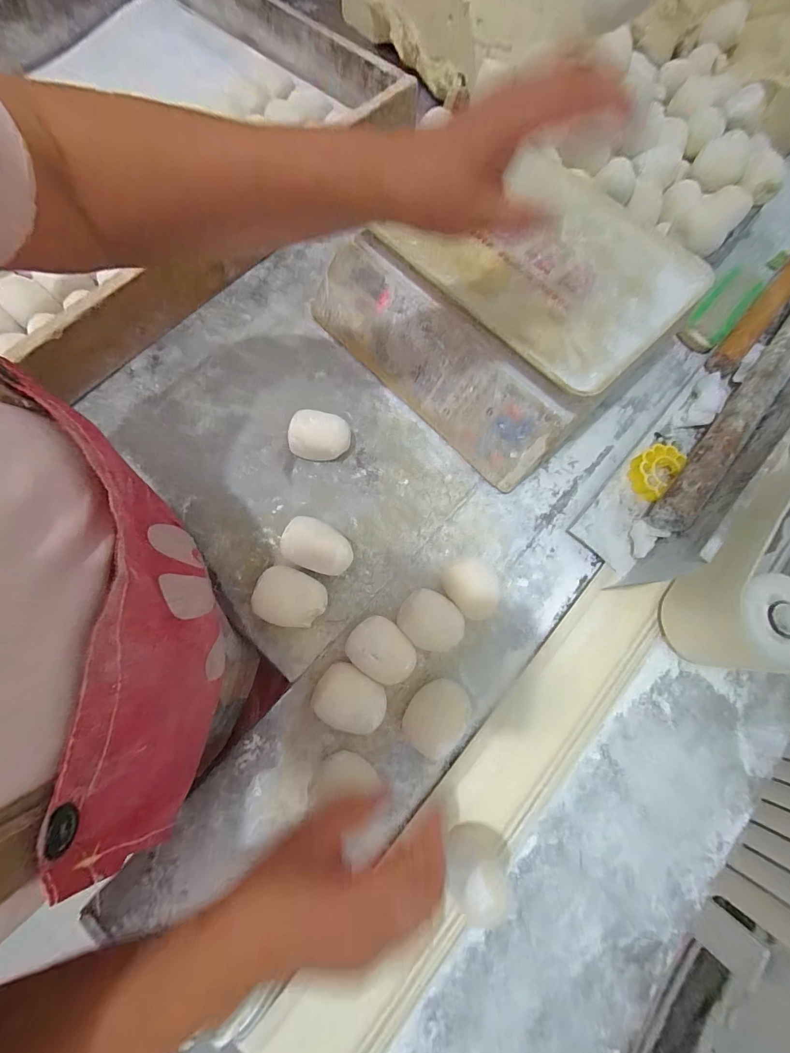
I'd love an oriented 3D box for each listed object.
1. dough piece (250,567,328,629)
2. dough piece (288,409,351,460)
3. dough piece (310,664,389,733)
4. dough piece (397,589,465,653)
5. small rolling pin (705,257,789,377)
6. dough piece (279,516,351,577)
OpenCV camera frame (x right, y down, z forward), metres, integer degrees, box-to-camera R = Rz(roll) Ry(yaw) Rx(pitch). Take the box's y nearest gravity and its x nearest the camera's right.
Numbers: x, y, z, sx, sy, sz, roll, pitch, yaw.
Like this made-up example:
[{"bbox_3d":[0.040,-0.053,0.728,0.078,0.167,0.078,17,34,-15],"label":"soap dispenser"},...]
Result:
[{"bbox_3d":[-0.099,0.071,0.375,0.064,0.040,0.052,18,74,3],"label":"dough piece"},{"bbox_3d":[-0.083,-0.101,0.427,0.065,0.043,0.044,-6,74,-4],"label":"dough piece"},{"bbox_3d":[-0.040,0.157,0.350,0.062,0.044,0.049,34,76,8],"label":"dough piece"},{"bbox_3d":[0.034,0.090,0.376,0.064,0.039,0.054,44,77,10],"label":"dough piece"},{"bbox_3d":[0.497,-0.298,0.511,0.033,0.038,0.303,42,77,9],"label":"small rolling pin"},{"bbox_3d":[-0.076,0.022,0.390,0.068,0.043,0.047,19,74,3],"label":"dough piece"}]

